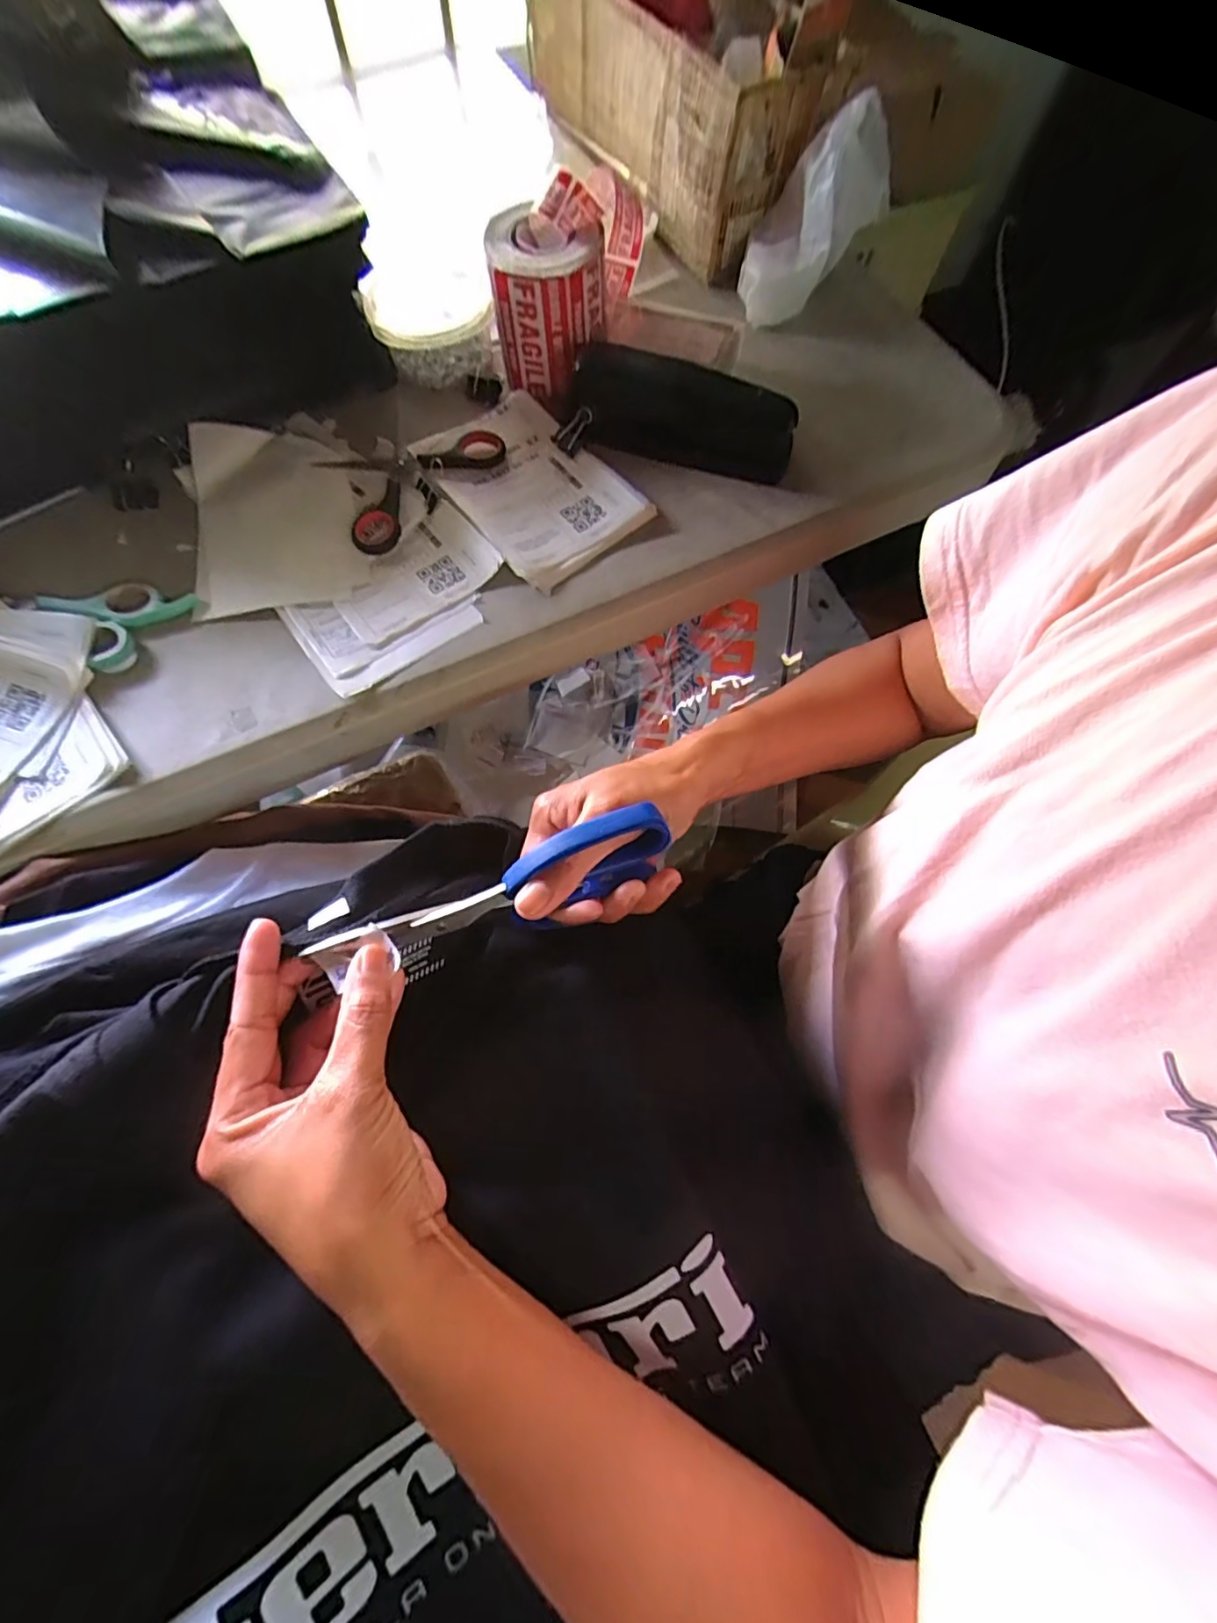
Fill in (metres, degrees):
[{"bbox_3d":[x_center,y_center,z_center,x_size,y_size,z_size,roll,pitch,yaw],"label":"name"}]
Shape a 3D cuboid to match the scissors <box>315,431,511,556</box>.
[{"bbox_3d":[-0.130,-0.234,0.401,0.121,0.011,0.086,-28,70,-12],"label":"scissors"}]

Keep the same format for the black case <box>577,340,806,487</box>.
[{"bbox_3d":[0.052,-0.272,0.398,0.151,0.049,0.039,14,67,5],"label":"black case"}]

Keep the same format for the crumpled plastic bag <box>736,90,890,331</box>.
[{"bbox_3d":[0.154,-0.456,0.441,0.064,0.102,0.115,42,72,16],"label":"crumpled plastic bag"}]

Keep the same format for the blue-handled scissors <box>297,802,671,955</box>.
[{"bbox_3d":[-0.046,0.039,0.263,0.151,0.053,0.021,-20,68,-5],"label":"blue-handled scissors"}]

